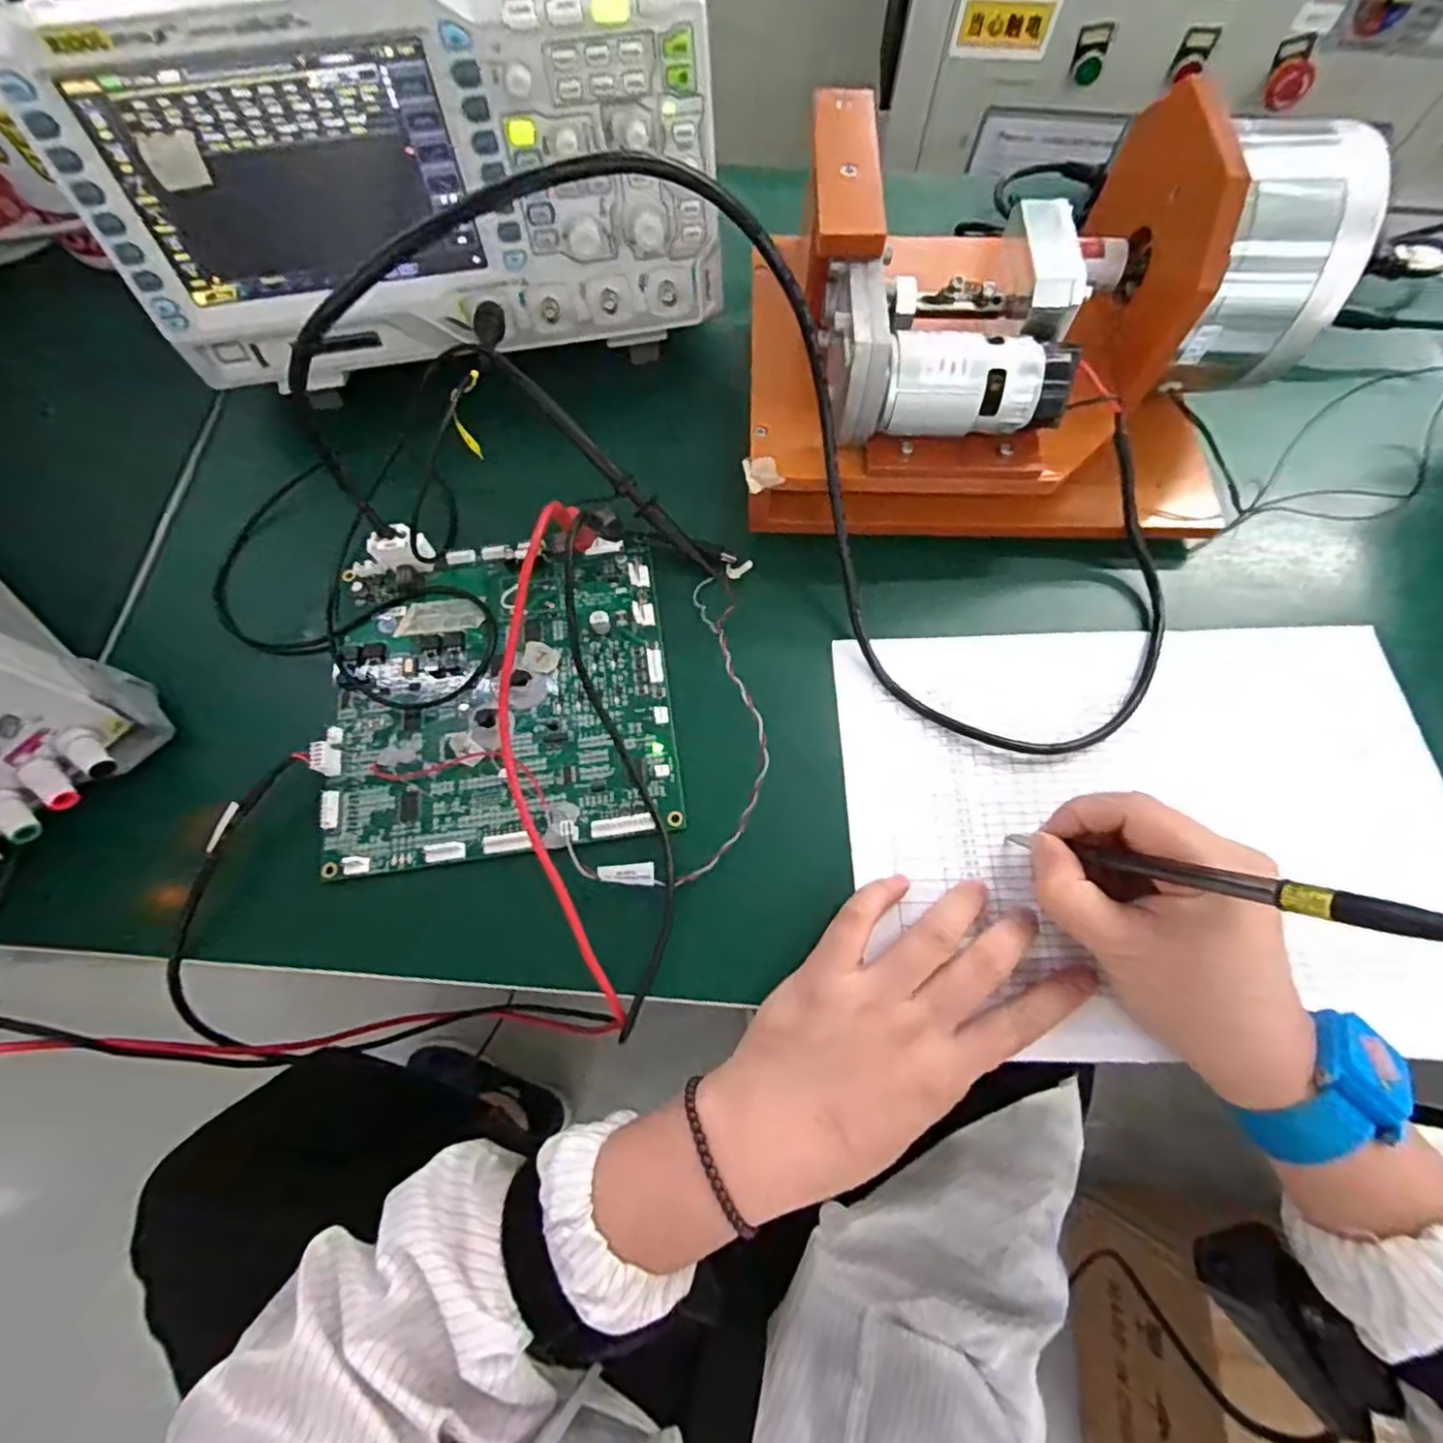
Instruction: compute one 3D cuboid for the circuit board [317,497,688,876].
[{"bbox_3d":[-0.120,-0.024,0.337,0.178,0.029,0.183,-8,70,-3],"label":"circuit board"}]

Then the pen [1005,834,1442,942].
[{"bbox_3d":[0.173,0.058,0.247,0.009,0.154,0.010,-42,101,-15],"label":"pen"}]

